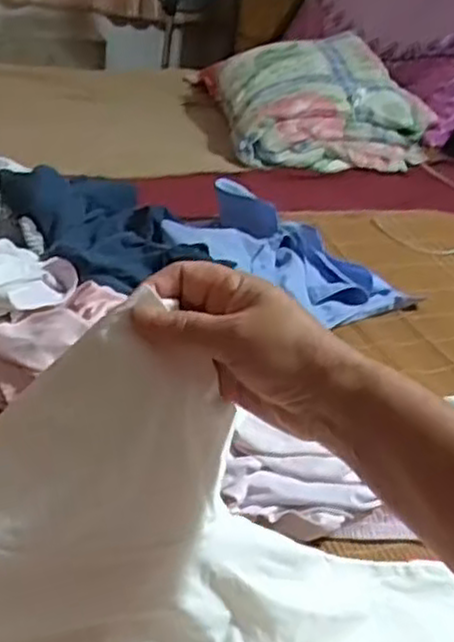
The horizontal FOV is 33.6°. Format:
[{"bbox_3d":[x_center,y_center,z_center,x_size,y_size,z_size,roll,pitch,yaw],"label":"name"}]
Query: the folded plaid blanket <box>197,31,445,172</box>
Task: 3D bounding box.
[{"bbox_3d":[0.214,-0.518,1.733,0.445,0.207,0.508,1,29,-14],"label":"folded plaid blanket"}]

